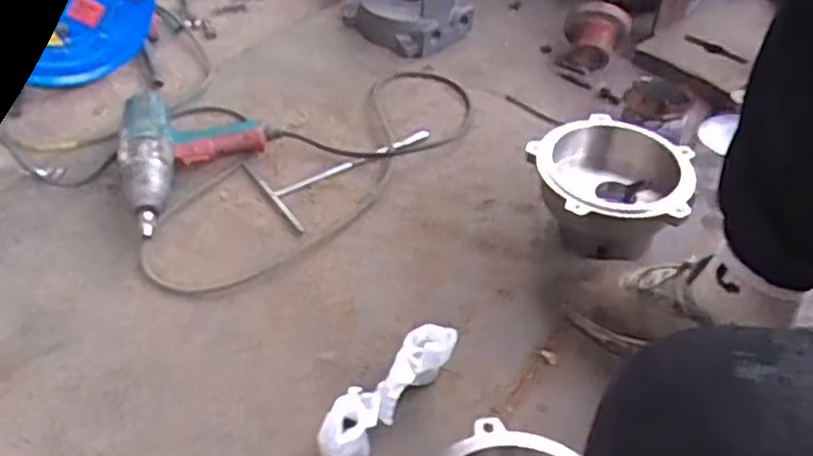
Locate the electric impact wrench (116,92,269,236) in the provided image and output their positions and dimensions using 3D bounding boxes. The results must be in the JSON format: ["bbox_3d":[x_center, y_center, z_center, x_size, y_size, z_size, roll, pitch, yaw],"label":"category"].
[{"bbox_3d":[-0.310,-0.112,1.023,0.206,0.073,0.297,-6,45,-9],"label":"electric impact wrench"}]

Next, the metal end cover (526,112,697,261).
[{"bbox_3d":[0.269,-0.043,0.961,0.211,0.136,0.201,8,45,6],"label":"metal end cover"}]

